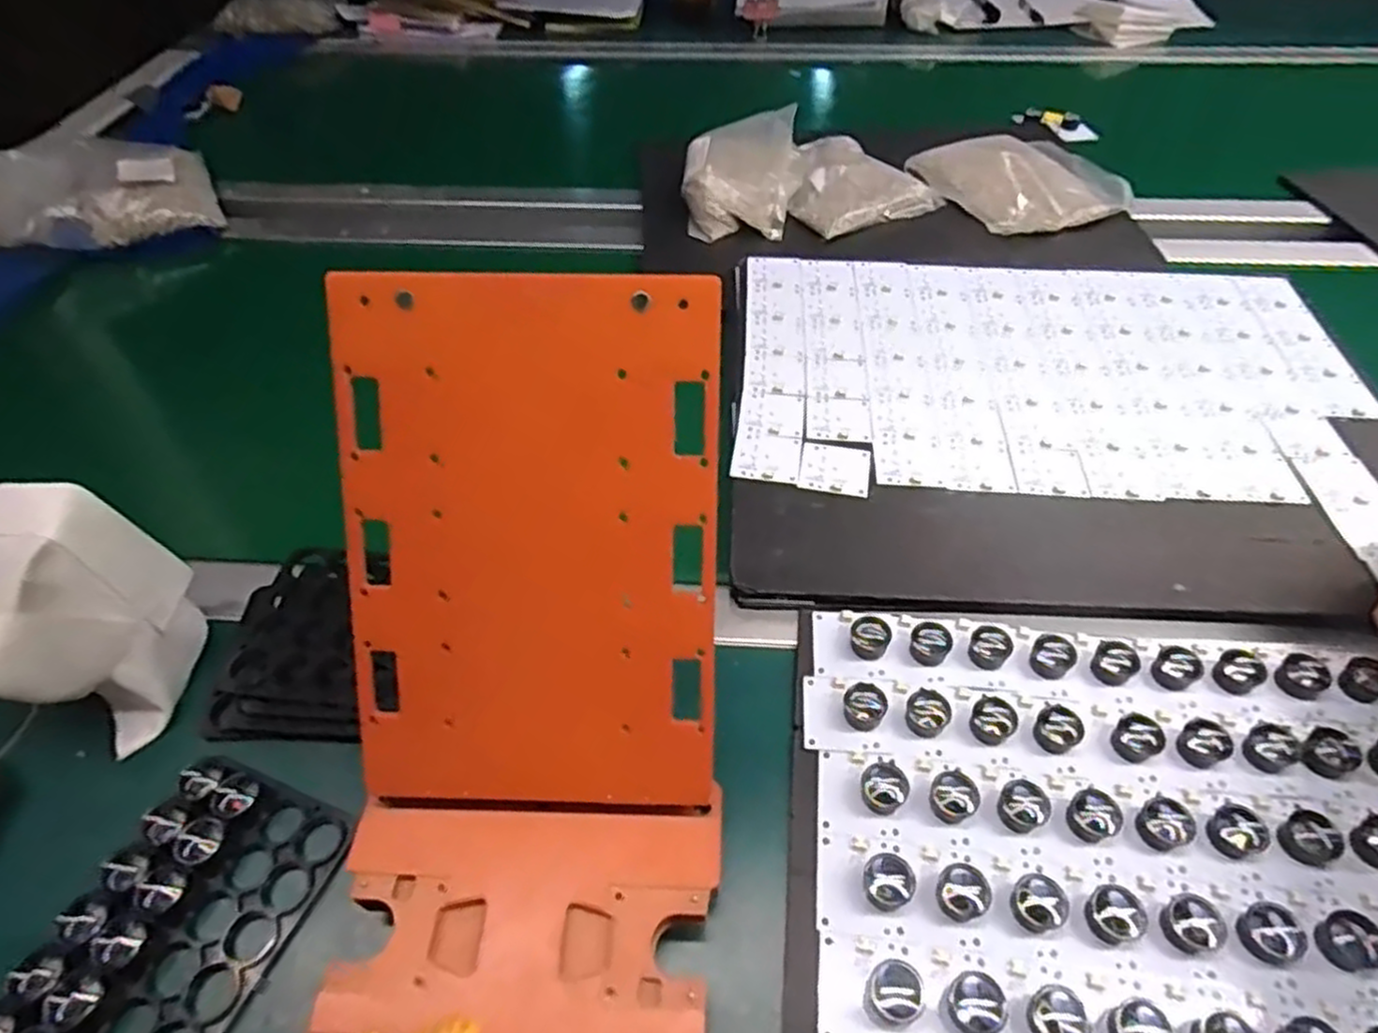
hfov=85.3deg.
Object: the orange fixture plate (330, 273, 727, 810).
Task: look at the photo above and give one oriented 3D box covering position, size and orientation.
[{"bbox_3d":[-0.067,0.019,0.327,0.155,0.233,0.007,1,11,1],"label":"orange fixture plate"}]

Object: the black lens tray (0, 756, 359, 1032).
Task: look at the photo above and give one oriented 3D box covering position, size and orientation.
[{"bbox_3d":[-0.247,0.206,0.328,0.095,0.017,0.192,17,53,15],"label":"black lens tray"}]

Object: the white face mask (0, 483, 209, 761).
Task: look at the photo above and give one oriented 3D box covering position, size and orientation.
[{"bbox_3d":[-0.324,0.053,0.392,0.075,0.109,0.100,8,52,9],"label":"white face mask"}]

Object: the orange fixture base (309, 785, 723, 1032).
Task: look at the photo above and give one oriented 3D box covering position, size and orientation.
[{"bbox_3d":[-0.069,0.237,0.293,0.167,0.034,0.235,-2,51,1],"label":"orange fixture base"}]

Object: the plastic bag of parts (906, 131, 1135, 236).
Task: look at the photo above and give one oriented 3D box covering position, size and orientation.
[{"bbox_3d":[0.337,-0.353,0.781,0.171,0.034,0.189,-20,53,-14],"label":"plastic bag of parts"}]

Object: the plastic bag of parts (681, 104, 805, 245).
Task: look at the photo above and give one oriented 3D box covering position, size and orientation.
[{"bbox_3d":[0.055,-0.349,0.783,0.117,0.074,0.166,4,51,5],"label":"plastic bag of parts"}]

